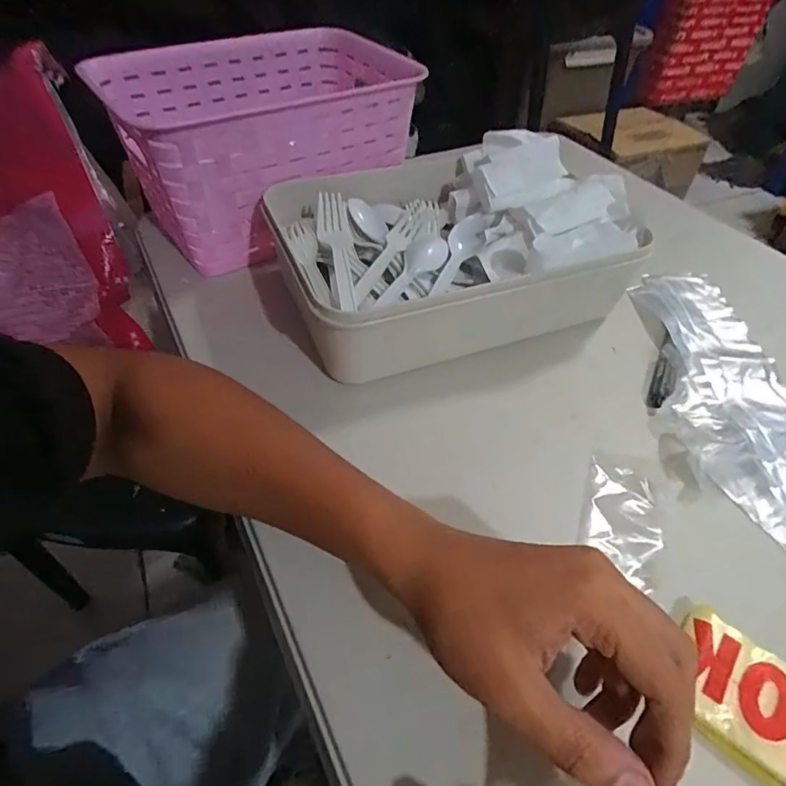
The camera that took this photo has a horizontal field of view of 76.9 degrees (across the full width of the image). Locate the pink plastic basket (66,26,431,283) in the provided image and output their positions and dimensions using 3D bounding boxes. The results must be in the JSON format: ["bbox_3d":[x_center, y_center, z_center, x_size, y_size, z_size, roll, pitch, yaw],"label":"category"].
[{"bbox_3d":[-0.117,-0.246,0.484,0.259,0.129,0.170,-28,54,-25],"label":"pink plastic basket"}]

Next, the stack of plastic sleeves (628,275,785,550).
[{"bbox_3d":[0.265,0.010,0.375,0.105,0.012,0.331,4,47,2],"label":"stack of plastic sleeves"}]

